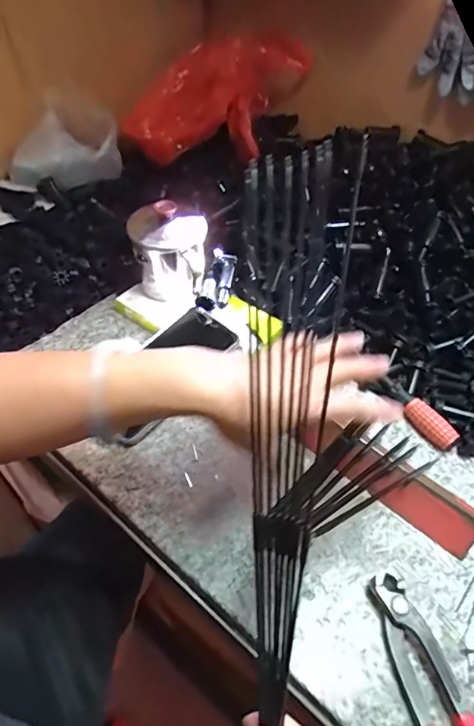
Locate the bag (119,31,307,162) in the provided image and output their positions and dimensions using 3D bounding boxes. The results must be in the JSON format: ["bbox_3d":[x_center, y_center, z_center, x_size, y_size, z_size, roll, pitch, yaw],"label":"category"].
[{"bbox_3d":[-0.026,-0.383,0.696,0.283,0.152,0.083,-28,55,-6],"label":"bag"}]

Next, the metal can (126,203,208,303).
[{"bbox_3d":[-0.076,-0.120,0.519,0.082,0.097,0.081,-3,50,-7],"label":"metal can"}]

